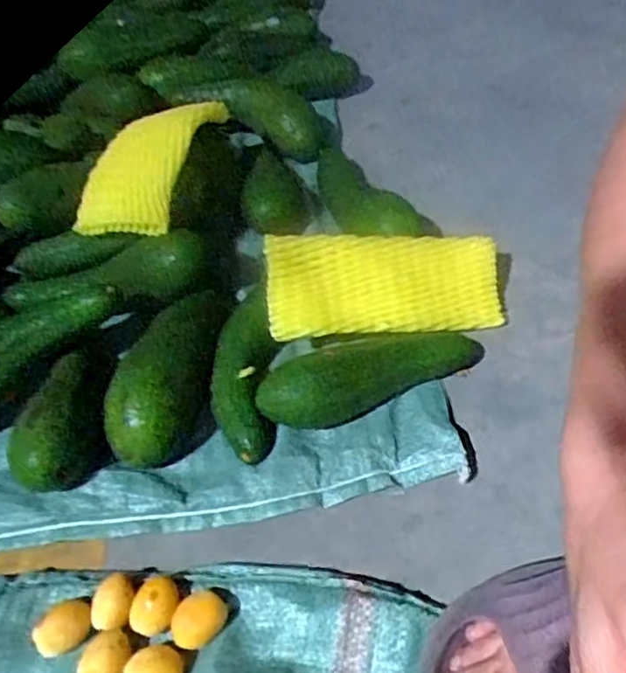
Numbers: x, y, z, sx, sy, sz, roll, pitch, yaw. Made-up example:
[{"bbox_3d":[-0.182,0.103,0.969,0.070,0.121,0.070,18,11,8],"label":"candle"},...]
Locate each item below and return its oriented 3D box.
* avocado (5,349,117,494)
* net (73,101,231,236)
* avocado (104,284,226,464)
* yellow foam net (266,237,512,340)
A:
[{"bbox_3d":[-0.209,0.067,0.546,0.063,0.068,0.133,-7,47,0],"label":"avocado"},{"bbox_3d":[-0.172,-0.188,0.653,0.102,0.056,0.205,5,48,12],"label":"net"},{"bbox_3d":[-0.114,0.027,0.569,0.070,0.073,0.193,13,50,18],"label":"avocado"},{"bbox_3d":[0.070,-0.050,0.594,0.228,0.013,0.092,-3,85,-15],"label":"yellow foam net"}]

